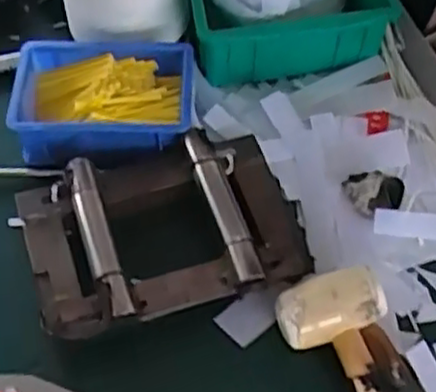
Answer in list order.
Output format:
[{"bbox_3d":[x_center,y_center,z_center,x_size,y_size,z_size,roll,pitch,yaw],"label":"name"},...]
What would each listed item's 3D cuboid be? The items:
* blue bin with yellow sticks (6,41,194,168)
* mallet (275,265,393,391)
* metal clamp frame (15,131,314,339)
[{"bbox_3d":[-0.094,-0.076,0.603,0.144,0.049,0.109,0,57,-1],"label":"blue bin with yellow sticks"},{"bbox_3d":[0.122,0.160,0.467,0.080,0.038,0.259,-20,60,-13],"label":"mallet"},{"bbox_3d":[-0.038,0.025,0.544,0.200,0.052,0.134,-13,58,-9],"label":"metal clamp frame"}]

